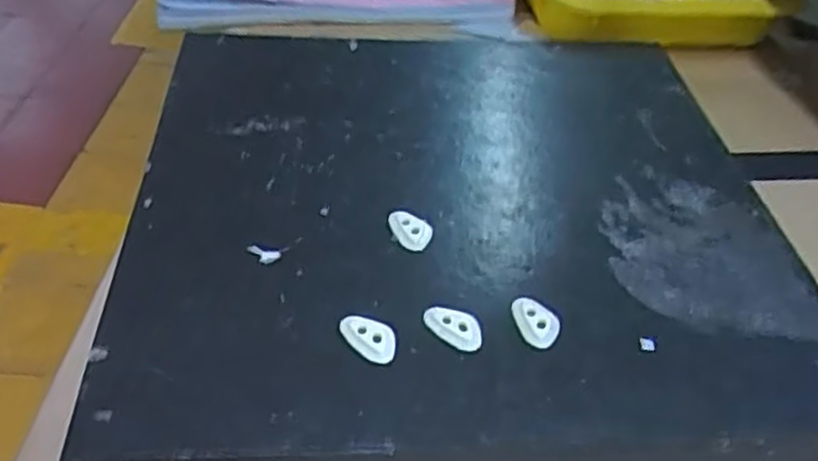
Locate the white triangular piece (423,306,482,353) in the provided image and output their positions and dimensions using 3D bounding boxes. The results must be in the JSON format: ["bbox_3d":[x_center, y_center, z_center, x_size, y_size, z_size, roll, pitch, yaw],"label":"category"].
[{"bbox_3d":[0.018,0.037,0.303,0.025,0.004,0.013,28,49,26],"label":"white triangular piece"}]

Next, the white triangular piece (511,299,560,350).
[{"bbox_3d":[0.052,0.035,0.308,0.017,0.004,0.023,-11,44,-14],"label":"white triangular piece"}]

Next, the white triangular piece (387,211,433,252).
[{"bbox_3d":[0.001,-0.001,0.345,0.014,0.006,0.023,-26,49,-27],"label":"white triangular piece"}]

